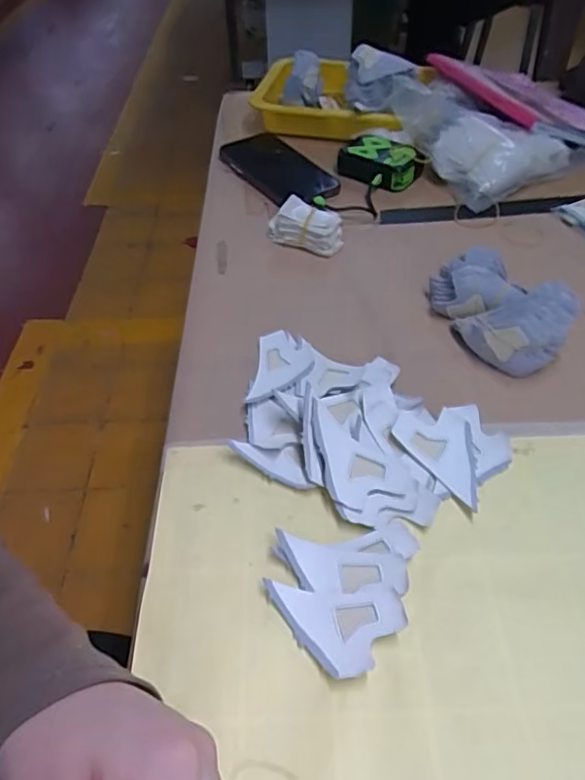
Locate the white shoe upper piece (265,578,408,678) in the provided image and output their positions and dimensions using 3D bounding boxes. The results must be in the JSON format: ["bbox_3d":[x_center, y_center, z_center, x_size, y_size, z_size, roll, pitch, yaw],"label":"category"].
[{"bbox_3d":[0.022,0.134,0.314,0.078,0.015,0.047,4,48,7],"label":"white shoe upper piece"}]

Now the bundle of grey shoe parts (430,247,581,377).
[{"bbox_3d":[0.169,-0.072,0.466,0.064,0.057,0.122,-17,49,-12],"label":"bundle of grey shoe parts"}]

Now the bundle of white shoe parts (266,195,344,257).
[{"bbox_3d":[0.014,-0.165,0.571,0.074,0.041,0.038,20,52,20],"label":"bundle of white shoe parts"}]

